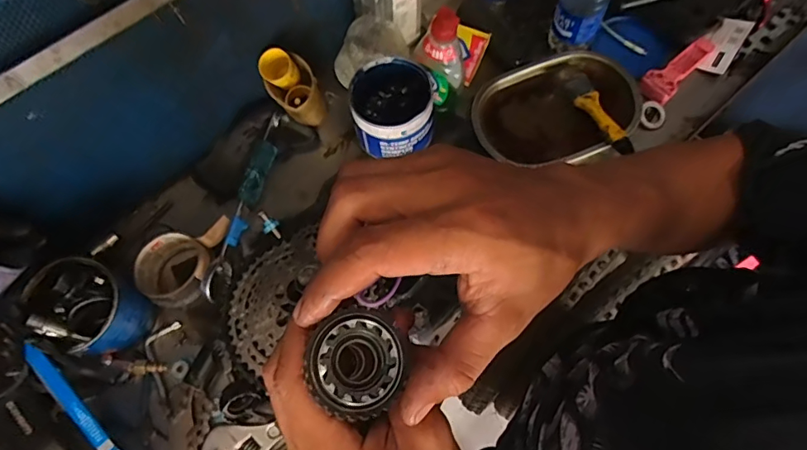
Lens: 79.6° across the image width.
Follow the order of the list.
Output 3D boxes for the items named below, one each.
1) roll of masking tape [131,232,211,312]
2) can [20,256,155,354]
[{"bbox_3d":[-0.277,0.057,0.596,0.089,0.053,0.083,-1,71,2],"label":"roll of masking tape"},{"bbox_3d":[-0.355,0.094,0.555,0.094,0.100,0.088,-1,71,2],"label":"can"}]

